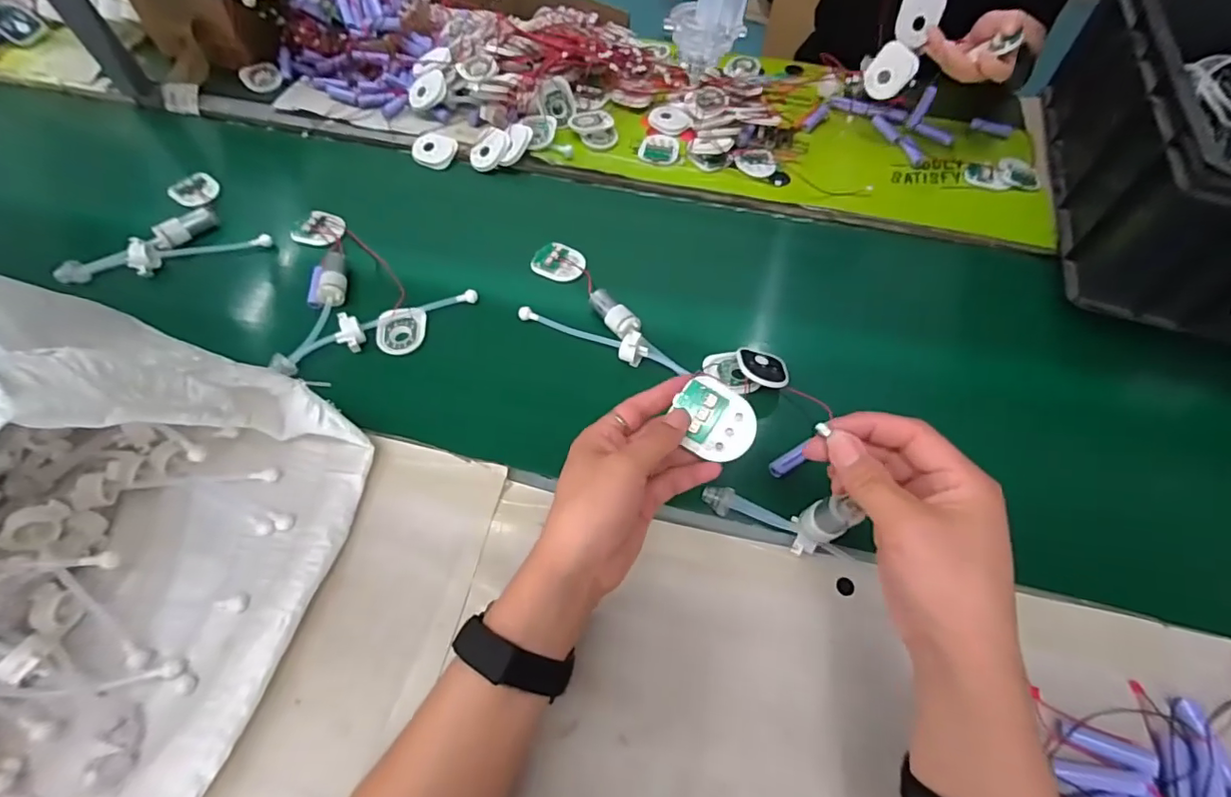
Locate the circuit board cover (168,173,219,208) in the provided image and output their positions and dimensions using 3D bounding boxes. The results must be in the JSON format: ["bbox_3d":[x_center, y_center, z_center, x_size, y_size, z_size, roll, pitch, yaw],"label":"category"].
[{"bbox_3d":[-0.525,-0.261,0.680,0.047,0.017,0.051,28,64,17],"label":"circuit board cover"}]

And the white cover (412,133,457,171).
[{"bbox_3d":[-0.243,-0.330,0.726,0.060,0.010,0.050,20,77,9],"label":"white cover"}]

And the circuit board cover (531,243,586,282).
[{"bbox_3d":[-0.064,-0.154,0.607,0.061,0.010,0.045,16,61,8],"label":"circuit board cover"}]

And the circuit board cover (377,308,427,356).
[{"bbox_3d":[-0.219,-0.070,0.554,0.048,0.011,0.048,-8,61,-5],"label":"circuit board cover"}]

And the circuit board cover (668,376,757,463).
[{"bbox_3d":[0.066,0.015,0.364,0.055,0.010,0.047,36,92,13],"label":"circuit board cover"}]

